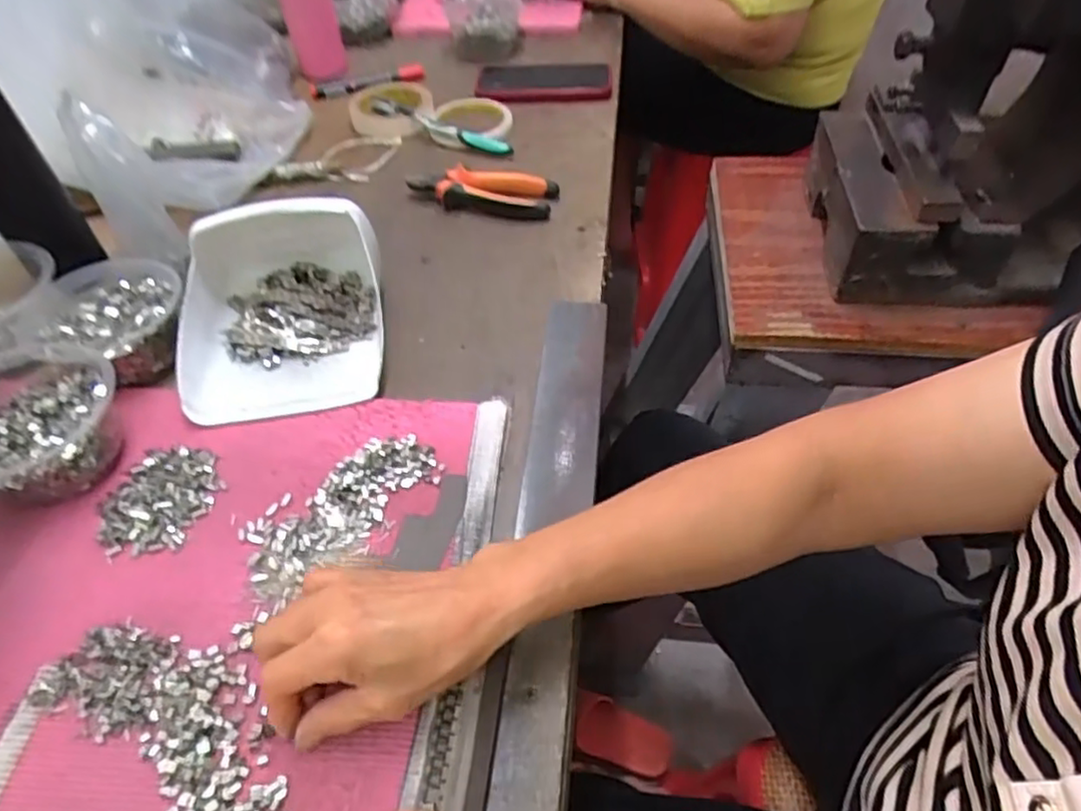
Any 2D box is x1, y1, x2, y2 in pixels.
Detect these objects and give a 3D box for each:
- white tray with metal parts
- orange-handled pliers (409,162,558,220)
[{"bbox_3d":[-0.205,-0.083,0.532,0.152,0.078,0.171,-6,50,-4],"label":"white tray with metal parts"},{"bbox_3d":[-0.059,-0.217,0.682,0.149,0.020,0.056,6,51,7],"label":"orange-handled pliers"}]

